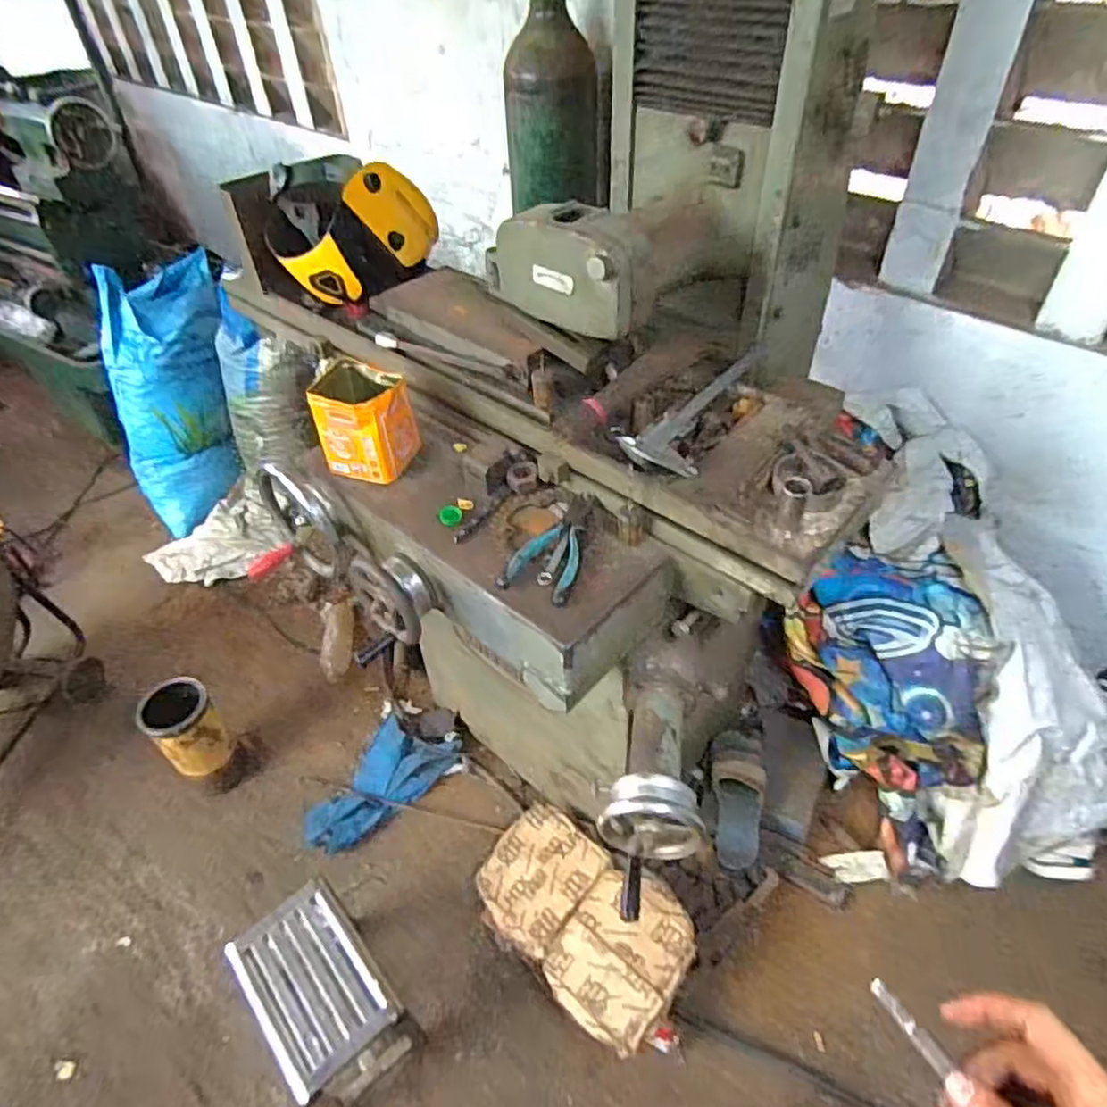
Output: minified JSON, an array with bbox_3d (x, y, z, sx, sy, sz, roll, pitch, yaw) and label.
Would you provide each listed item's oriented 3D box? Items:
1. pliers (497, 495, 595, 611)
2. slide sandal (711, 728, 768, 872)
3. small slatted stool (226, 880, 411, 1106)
[{"bbox_3d":[0.011,-0.015,0.950,0.095,0.028,0.193,17,49,20],"label":"pliers"},{"bbox_3d":[0.404,0.523,1.500,0.124,0.082,0.287,4,60,8],"label":"slide sandal"},{"bbox_3d":[-0.402,0.790,1.250,0.204,0.234,0.290,-33,52,-26],"label":"small slatted stool"}]

